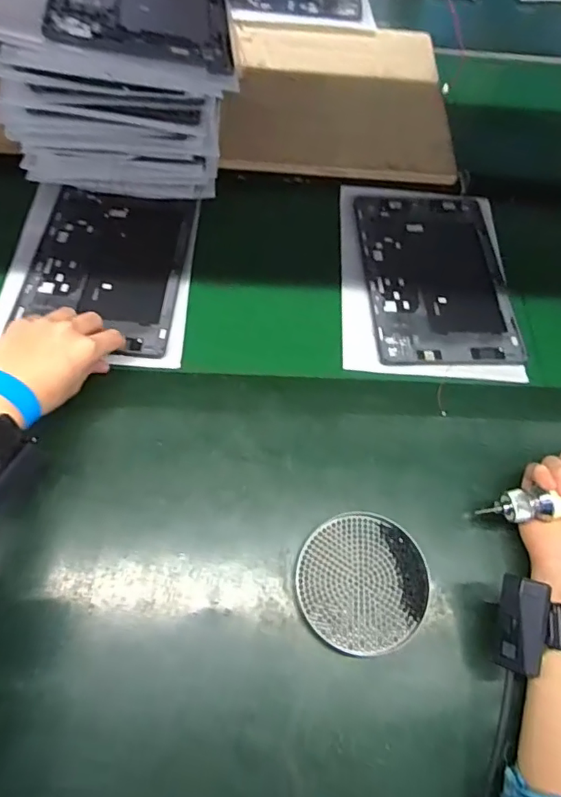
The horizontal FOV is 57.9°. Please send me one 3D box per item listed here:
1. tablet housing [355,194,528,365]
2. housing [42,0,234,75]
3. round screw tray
[{"bbox_3d":[0.186,-0.149,0.611,0.163,0.010,0.252,0,62,-6],"label":"tablet housing"},{"bbox_3d":[-0.145,-0.439,0.541,0.175,0.009,0.255,1,62,-14],"label":"housing"},{"bbox_3d":[0.071,0.160,0.447,0.109,0.014,0.113,3,62,-5],"label":"round screw tray"}]

